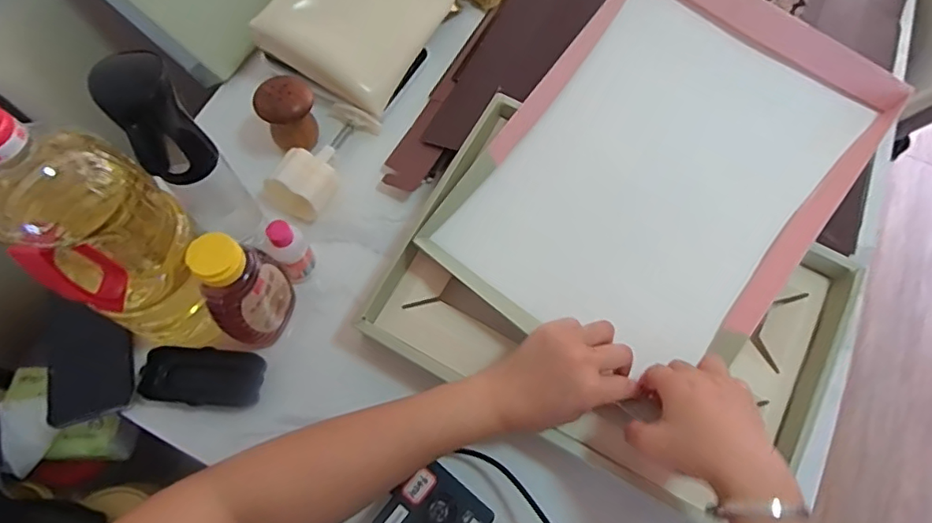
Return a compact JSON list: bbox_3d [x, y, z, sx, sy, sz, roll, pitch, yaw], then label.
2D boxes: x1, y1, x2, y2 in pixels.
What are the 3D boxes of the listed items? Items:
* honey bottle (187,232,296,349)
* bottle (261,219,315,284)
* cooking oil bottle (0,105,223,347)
[{"bbox_3d":[-0.201,0.028,0.499,0.048,0.153,0.072,6,67,0],"label":"honey bottle"},{"bbox_3d":[-0.177,-0.007,0.552,0.038,0.086,0.034,-34,72,-16],"label":"bottle"},{"bbox_3d":[-0.277,-0.017,0.430,0.104,0.269,0.104,40,71,14],"label":"cooking oil bottle"}]

